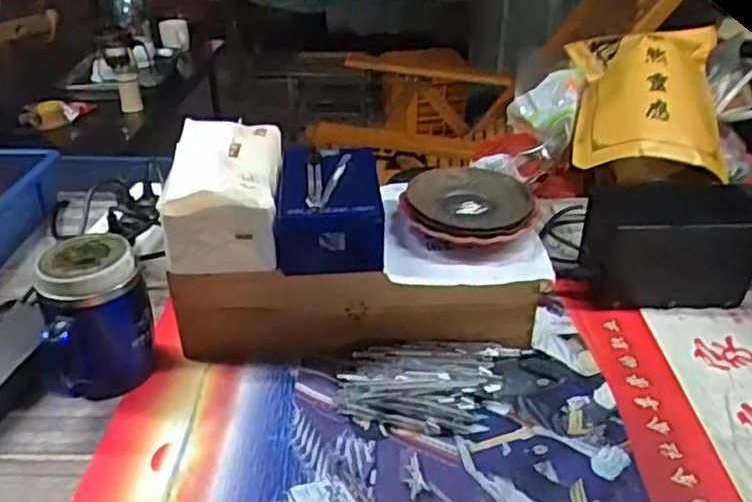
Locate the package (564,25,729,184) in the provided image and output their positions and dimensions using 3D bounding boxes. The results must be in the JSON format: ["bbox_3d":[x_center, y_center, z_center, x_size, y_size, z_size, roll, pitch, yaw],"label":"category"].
[{"bbox_3d":[0.378,-0.215,0.966,0.194,0.099,0.291,-12,53,31],"label":"package"}]

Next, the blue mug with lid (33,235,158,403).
[{"bbox_3d":[-0.246,0.066,0.597,0.097,0.134,0.080,-15,33,-25],"label":"blue mug with lid"}]

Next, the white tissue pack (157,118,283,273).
[{"bbox_3d":[-0.138,-0.055,0.639,0.094,0.090,0.145,-2,31,-2],"label":"white tissue pack"}]

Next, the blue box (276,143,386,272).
[{"bbox_3d":[-0.042,-0.042,0.638,0.092,0.070,0.130,-1,31,-2],"label":"blue box"}]

